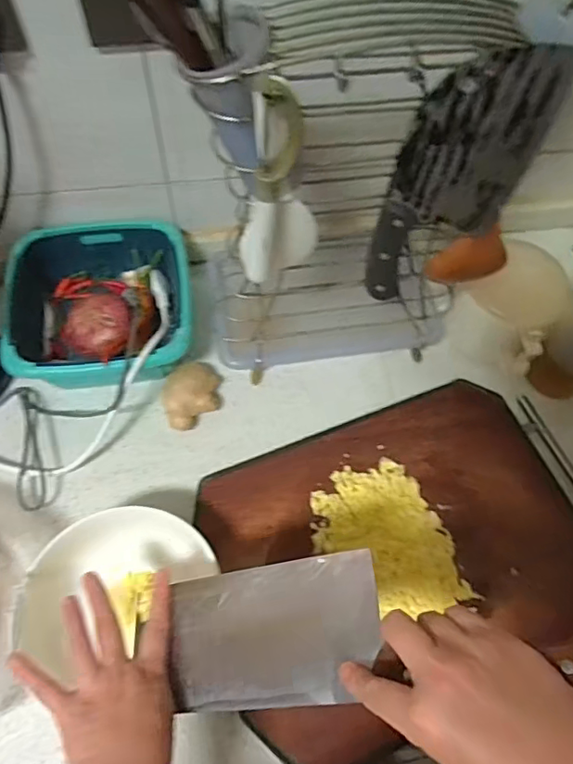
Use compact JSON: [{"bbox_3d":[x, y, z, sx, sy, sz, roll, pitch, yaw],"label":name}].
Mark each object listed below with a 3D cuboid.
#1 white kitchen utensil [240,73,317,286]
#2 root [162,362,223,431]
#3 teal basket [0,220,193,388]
[{"bbox_3d":[-0.003,-0.134,0.402,0.053,0.166,0.050,10,63,2],"label":"white kitchen utensil"},{"bbox_3d":[-0.106,0.013,0.621,0.066,0.037,0.072,1,63,-3],"label":"root"},{"bbox_3d":[-0.216,-0.081,0.643,0.207,0.079,0.211,-6,64,-6],"label":"teal basket"}]

